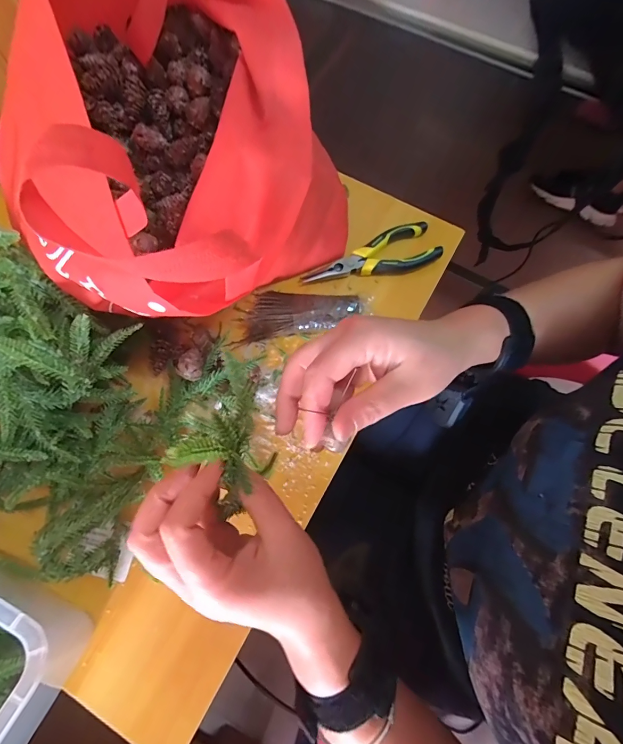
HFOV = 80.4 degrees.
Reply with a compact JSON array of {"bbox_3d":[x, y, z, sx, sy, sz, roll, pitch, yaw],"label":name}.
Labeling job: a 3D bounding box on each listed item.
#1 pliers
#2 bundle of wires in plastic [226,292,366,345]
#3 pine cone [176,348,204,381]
[{"bbox_3d":[0.068,-0.128,0.420,0.155,0.016,0.051,-20,74,-7],"label":"pliers"},{"bbox_3d":[-0.018,-0.067,0.400,0.138,0.020,0.053,-9,73,-4],"label":"bundle of wires in plastic"},{"bbox_3d":[-0.114,-0.006,0.358,0.023,0.021,0.030,16,73,4],"label":"pine cone"}]

